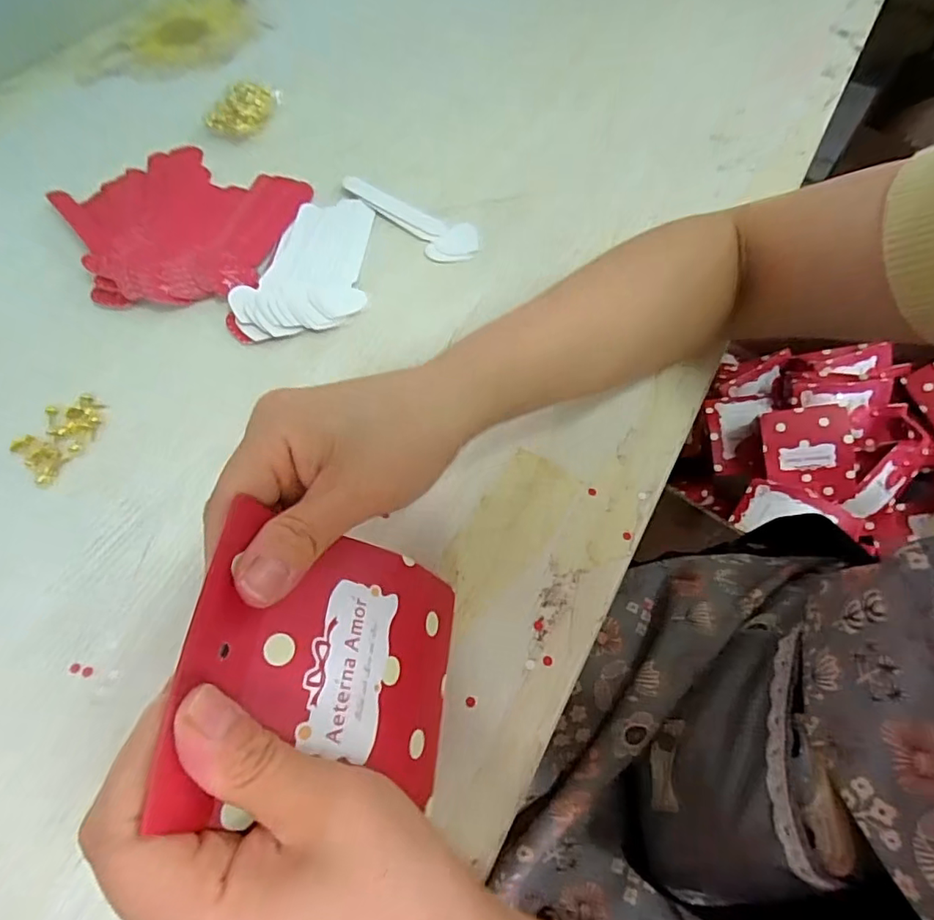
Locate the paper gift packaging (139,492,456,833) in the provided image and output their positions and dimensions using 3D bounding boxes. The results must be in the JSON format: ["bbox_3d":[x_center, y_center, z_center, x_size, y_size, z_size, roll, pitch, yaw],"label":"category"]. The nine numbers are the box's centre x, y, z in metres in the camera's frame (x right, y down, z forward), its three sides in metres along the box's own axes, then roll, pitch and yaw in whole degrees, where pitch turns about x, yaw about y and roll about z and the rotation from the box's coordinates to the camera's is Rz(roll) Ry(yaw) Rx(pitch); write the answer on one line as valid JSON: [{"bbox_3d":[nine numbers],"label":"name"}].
[{"bbox_3d":[-0.045,0.074,0.200,0.009,0.113,0.091,-20,57,40],"label":"paper gift packaging"}]

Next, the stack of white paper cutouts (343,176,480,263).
[{"bbox_3d":[-0.046,-0.185,0.419,0.122,0.013,0.038,29,66,15],"label":"stack of white paper cutouts"}]

